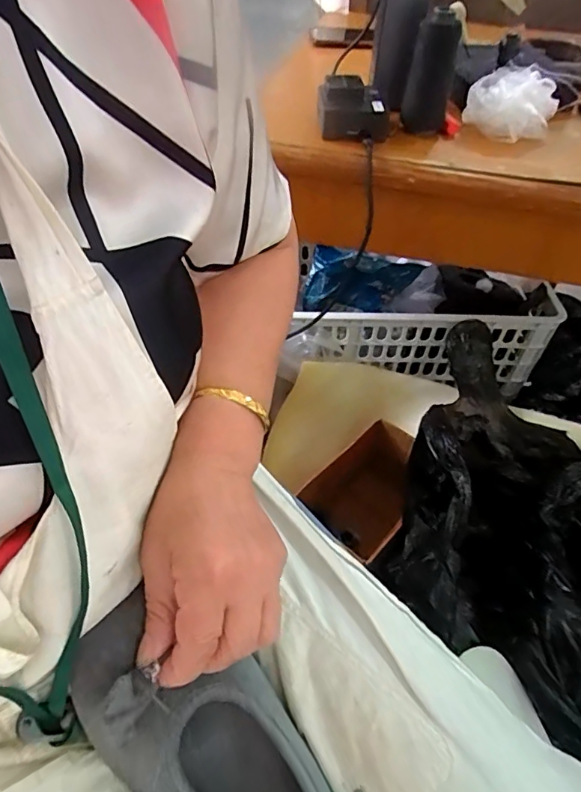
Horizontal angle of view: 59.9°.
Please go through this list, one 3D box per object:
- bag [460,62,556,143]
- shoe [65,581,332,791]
[{"bbox_3d":[0.249,-0.331,0.572,0.097,0.050,0.070,18,51,13],"label":"bag"},{"bbox_3d":[-0.037,0.211,0.289,0.213,0.064,0.088,46,59,3],"label":"shoe"}]

